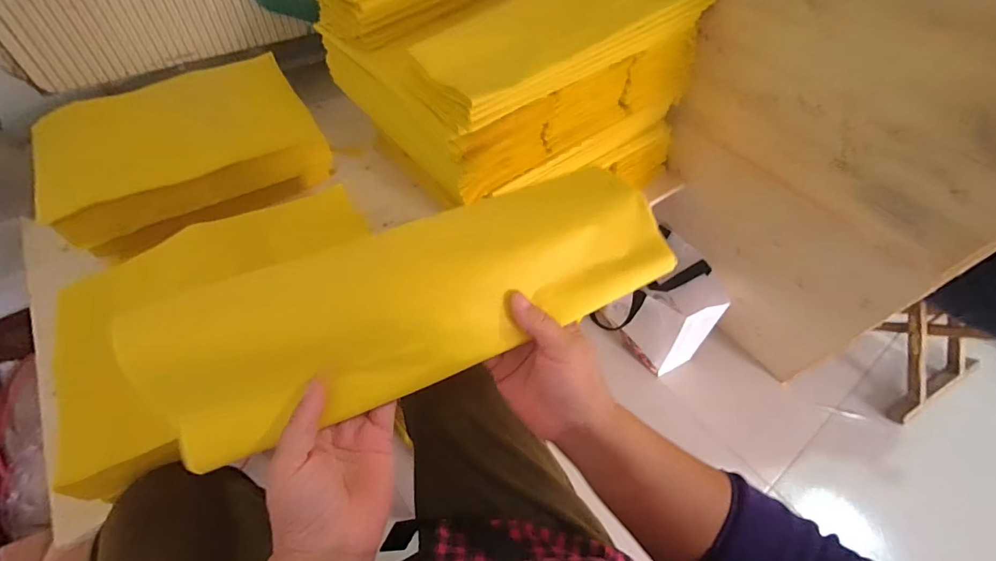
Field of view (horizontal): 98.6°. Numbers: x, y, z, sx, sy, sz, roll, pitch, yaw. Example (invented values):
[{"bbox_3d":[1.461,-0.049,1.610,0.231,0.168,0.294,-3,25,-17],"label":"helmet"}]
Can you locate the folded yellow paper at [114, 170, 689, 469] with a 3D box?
[{"bbox_3d":[-0.047,0.014,0.301,0.361,0.026,0.108,-19,92,-11],"label":"folded yellow paper"}]

